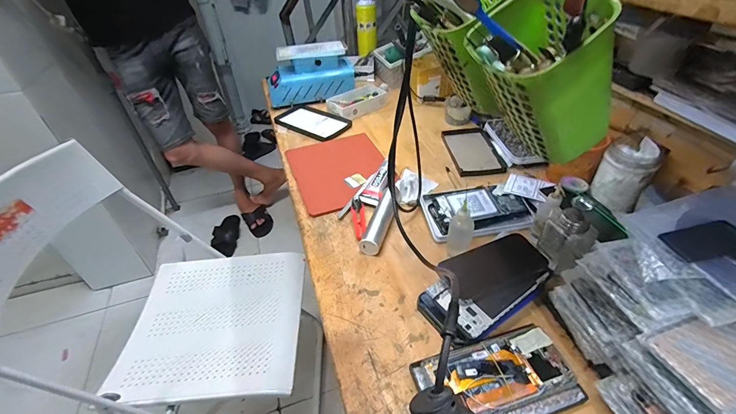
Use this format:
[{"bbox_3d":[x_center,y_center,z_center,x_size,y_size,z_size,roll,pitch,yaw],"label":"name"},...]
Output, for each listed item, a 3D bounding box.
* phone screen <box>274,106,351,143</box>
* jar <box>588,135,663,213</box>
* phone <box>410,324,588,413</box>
[{"bbox_3d":[-0.142,-0.229,0.946,0.208,0.015,0.122,26,49,30],"label":"phone screen"},{"bbox_3d":[0.421,-0.055,0.581,0.076,0.100,0.085,26,49,30],"label":"jar"},{"bbox_3d":[0.147,0.200,0.405,0.173,0.016,0.094,-13,42,-10],"label":"phone"}]

